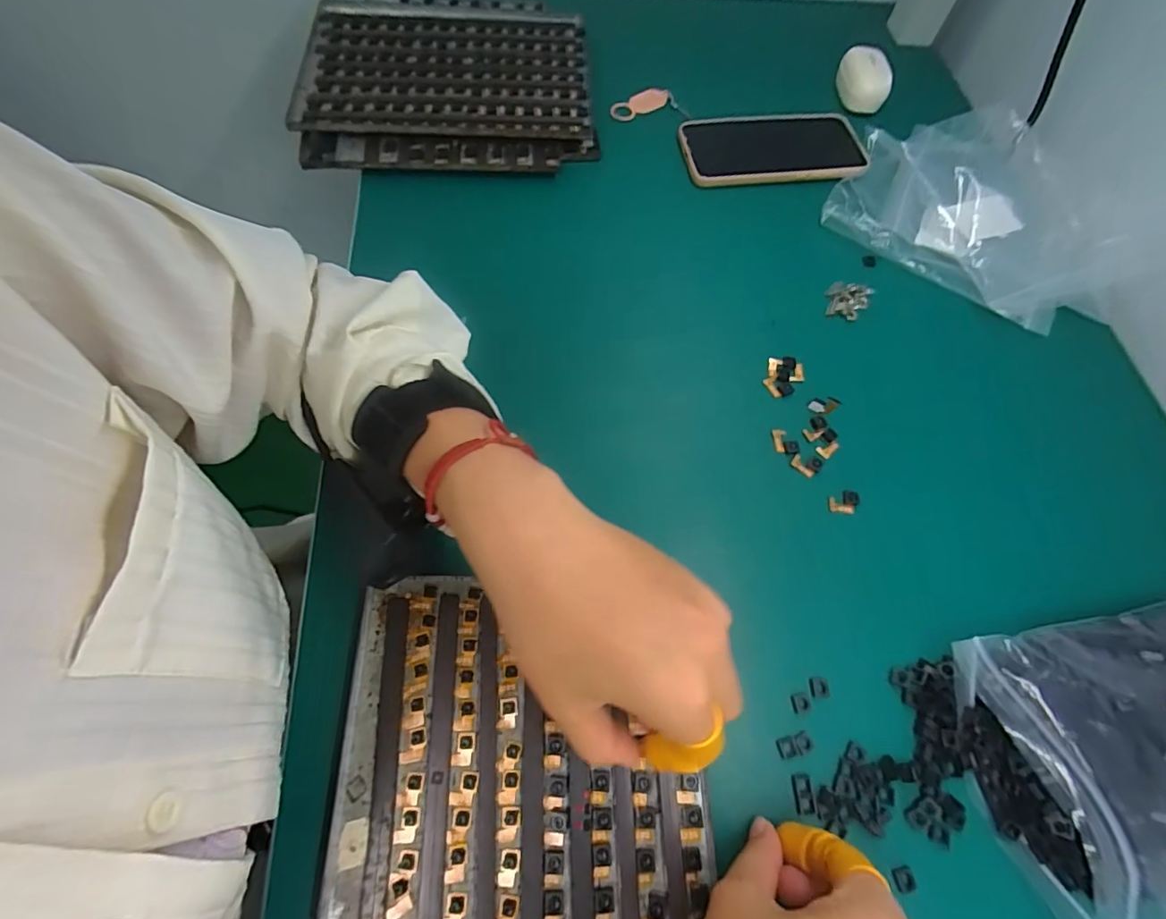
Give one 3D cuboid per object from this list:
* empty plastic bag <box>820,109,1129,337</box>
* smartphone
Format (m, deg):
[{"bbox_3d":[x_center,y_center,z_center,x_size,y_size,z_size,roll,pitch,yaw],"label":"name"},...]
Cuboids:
[{"bbox_3d":[0.337,-0.215,0.422,0.224,0.038,0.208,32,67,10],"label":"empty plastic bag"},{"bbox_3d":[0.168,-0.281,0.460,0.162,0.011,0.083,-9,66,-8],"label":"smartphone"}]

